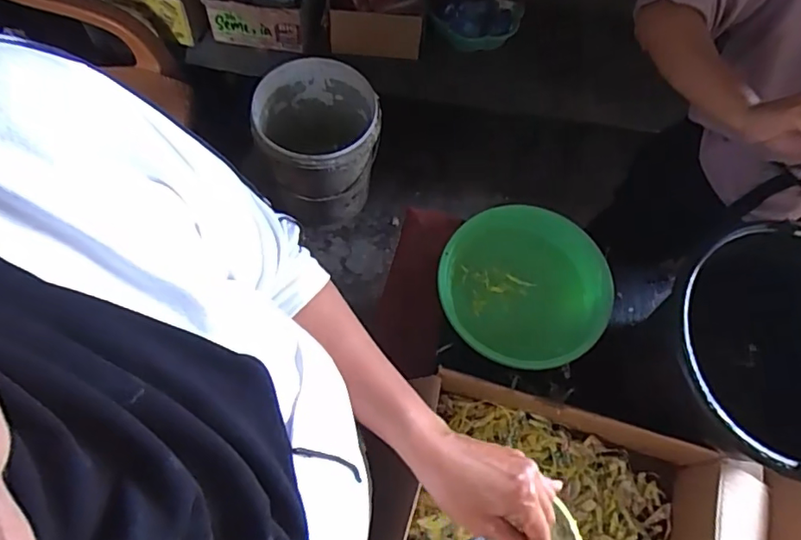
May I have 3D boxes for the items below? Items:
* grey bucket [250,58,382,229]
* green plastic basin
[{"bbox_3d":[-0.217,-0.329,1.514,0.300,0.340,0.317,1,67,-3],"label":"grey bucket"},{"bbox_3d":[0.169,0.027,0.795,0.220,0.072,0.227,1,67,-3],"label":"green plastic basin"}]

